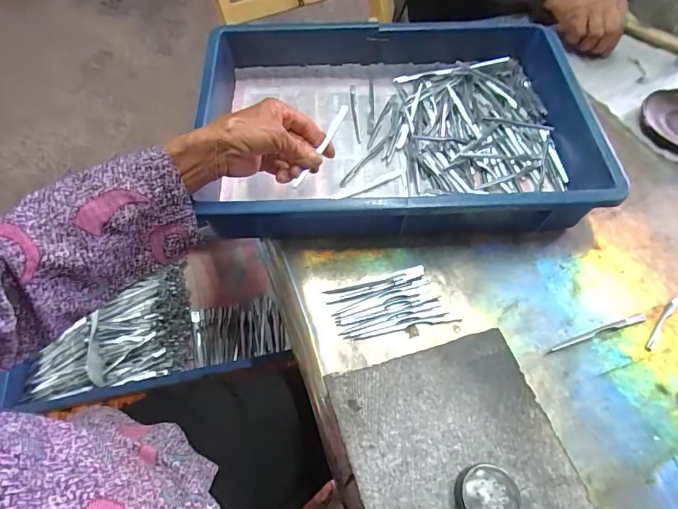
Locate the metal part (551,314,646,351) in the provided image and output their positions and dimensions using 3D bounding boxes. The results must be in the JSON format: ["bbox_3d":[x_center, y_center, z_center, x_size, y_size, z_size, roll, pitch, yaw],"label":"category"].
[{"bbox_3d":[0.252,0.074,0.404,0.103,0.004,0.007,-14,62,-10],"label":"metal part"}]

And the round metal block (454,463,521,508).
[{"bbox_3d":[0.100,0.163,0.282,0.035,0.025,0.038,0,60,0],"label":"round metal block"}]

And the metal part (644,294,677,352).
[{"bbox_3d":[0.322,0.064,0.413,0.084,0.004,0.010,-39,68,-21],"label":"metal part"}]

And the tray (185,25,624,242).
[{"bbox_3d":[0.053,-0.156,0.488,0.434,0.076,0.301,-1,60,-3],"label":"tray"}]

